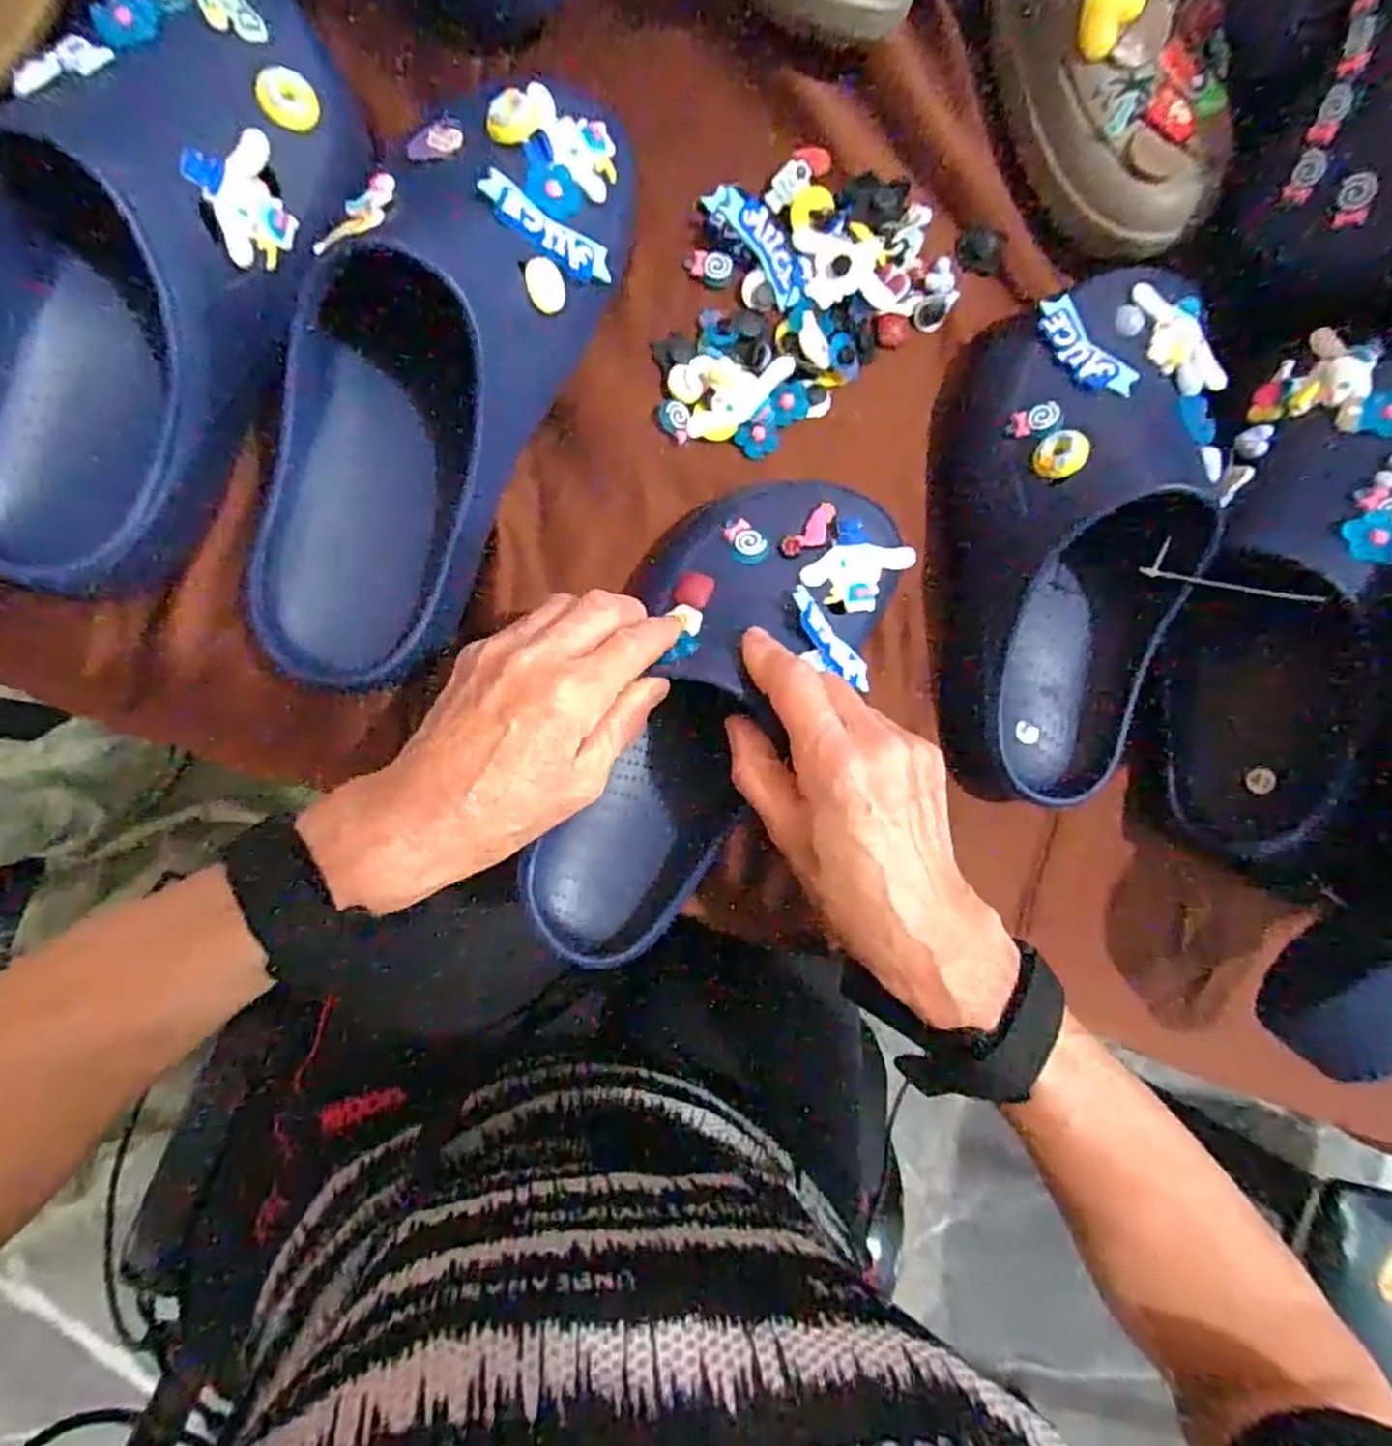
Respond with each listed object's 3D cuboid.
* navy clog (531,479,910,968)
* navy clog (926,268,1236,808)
[{"bbox_3d":[0.004,-0.001,0.345,0.103,0.078,0.251,29,93,-6],"label":"navy clog"},{"bbox_3d":[0.188,-0.092,0.387,0.113,0.077,0.257,10,85,-7],"label":"navy clog"}]

